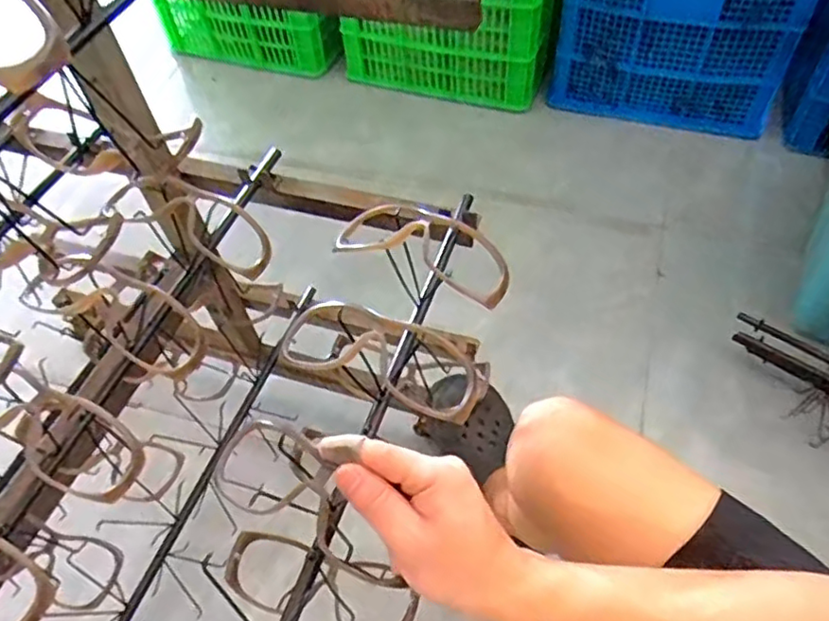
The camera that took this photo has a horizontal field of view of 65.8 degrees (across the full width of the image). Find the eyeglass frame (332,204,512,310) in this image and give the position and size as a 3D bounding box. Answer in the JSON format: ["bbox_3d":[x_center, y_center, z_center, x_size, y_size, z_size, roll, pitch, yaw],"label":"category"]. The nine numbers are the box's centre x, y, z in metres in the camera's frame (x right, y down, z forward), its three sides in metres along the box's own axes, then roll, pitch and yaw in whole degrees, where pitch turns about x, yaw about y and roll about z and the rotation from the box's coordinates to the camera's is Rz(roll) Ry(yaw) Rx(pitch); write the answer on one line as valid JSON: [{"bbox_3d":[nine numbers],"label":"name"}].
[{"bbox_3d":[0.012,-0.048,0.482,0.129,0.024,0.059,23,56,-2],"label":"eyeglass frame"}]

